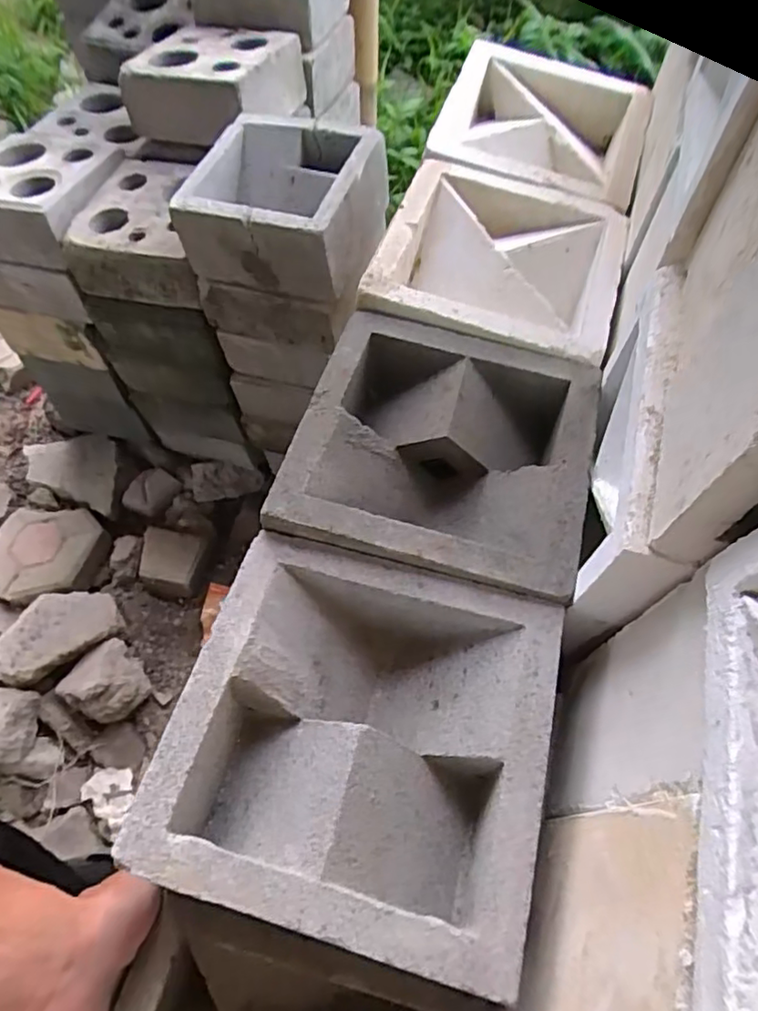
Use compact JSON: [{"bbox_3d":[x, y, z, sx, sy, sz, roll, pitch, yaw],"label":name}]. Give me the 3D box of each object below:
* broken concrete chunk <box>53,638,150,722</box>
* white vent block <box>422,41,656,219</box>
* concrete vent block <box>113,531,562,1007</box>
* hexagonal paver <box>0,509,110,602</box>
[{"bbox_3d":[-0.441,0.292,0.988,0.124,0.082,0.117,0,60,0],"label":"broken concrete chunk"},{"bbox_3d":[0.173,-0.397,0.656,0.203,0.065,0.223,14,62,8],"label":"white vent block"},{"bbox_3d":[-0.011,0.134,0.353,0.201,0.076,0.202,13,61,8],"label":"concrete vent block"},{"bbox_3d":[-0.616,0.086,1.102,0.213,0.052,0.182,3,60,2],"label":"hexagonal paver"}]

